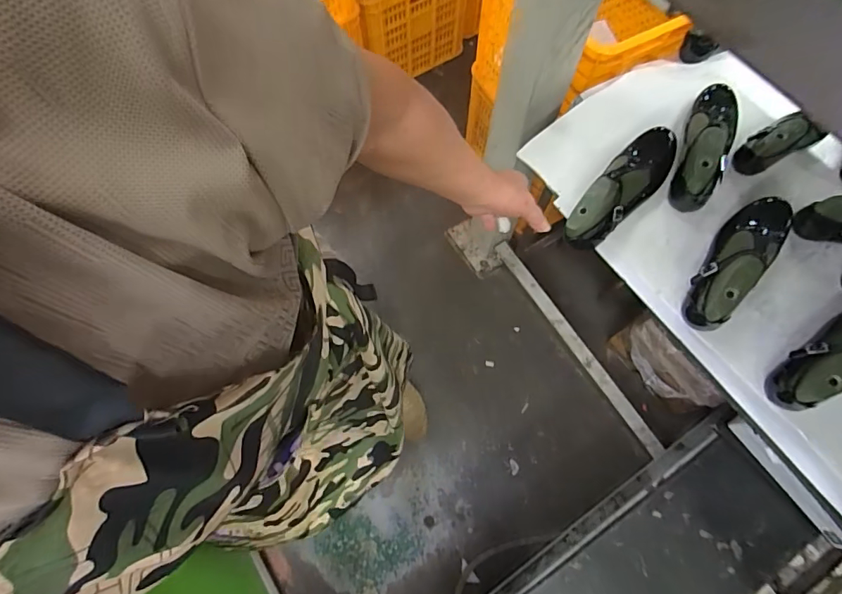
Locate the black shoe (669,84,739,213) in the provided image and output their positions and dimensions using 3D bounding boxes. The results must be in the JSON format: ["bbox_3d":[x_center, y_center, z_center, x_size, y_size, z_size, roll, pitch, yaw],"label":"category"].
[{"bbox_3d":[0.479,-0.267,0.762,0.079,0.080,0.255,26,73,10],"label":"black shoe"}]

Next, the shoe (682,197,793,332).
[{"bbox_3d":[0.488,-0.061,0.699,0.091,0.100,0.241,41,76,14],"label":"shoe"}]

